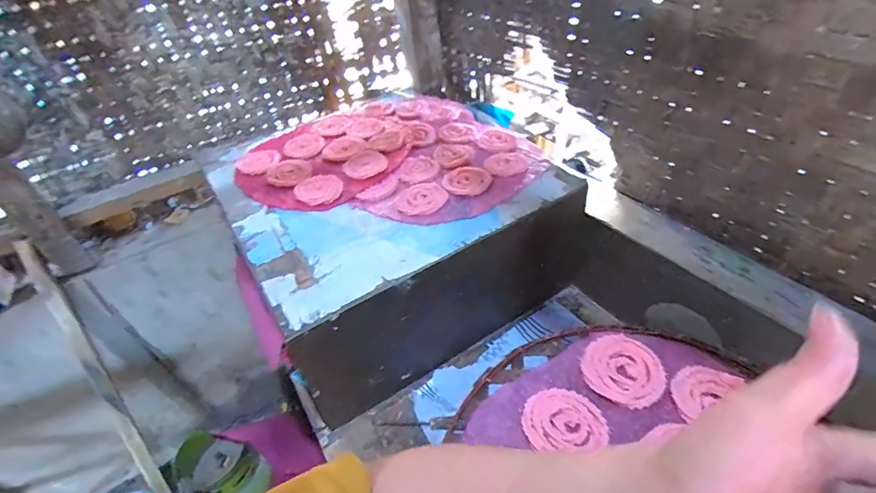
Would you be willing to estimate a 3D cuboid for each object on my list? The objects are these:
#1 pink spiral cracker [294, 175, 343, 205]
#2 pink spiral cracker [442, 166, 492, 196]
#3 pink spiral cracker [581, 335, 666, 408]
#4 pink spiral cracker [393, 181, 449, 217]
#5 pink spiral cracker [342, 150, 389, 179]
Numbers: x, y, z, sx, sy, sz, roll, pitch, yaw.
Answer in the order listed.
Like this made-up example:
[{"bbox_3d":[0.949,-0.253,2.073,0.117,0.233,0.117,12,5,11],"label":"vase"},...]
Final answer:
[{"bbox_3d":[-0.212,-0.103,0.757,0.078,0.006,0.082,-4,41,4],"label":"pink spiral cracker"},{"bbox_3d":[0.050,-0.114,0.740,0.082,0.006,0.085,-4,41,4],"label":"pink spiral cracker"},{"bbox_3d":[0.205,0.135,0.474,0.081,0.010,0.086,-4,41,4],"label":"pink spiral cracker"},{"bbox_3d":[-0.025,-0.080,0.711,0.081,0.005,0.077,-4,41,4],"label":"pink spiral cracker"},{"bbox_3d":[-0.135,-0.151,0.791,0.078,0.012,0.068,-20,42,-14],"label":"pink spiral cracker"}]

